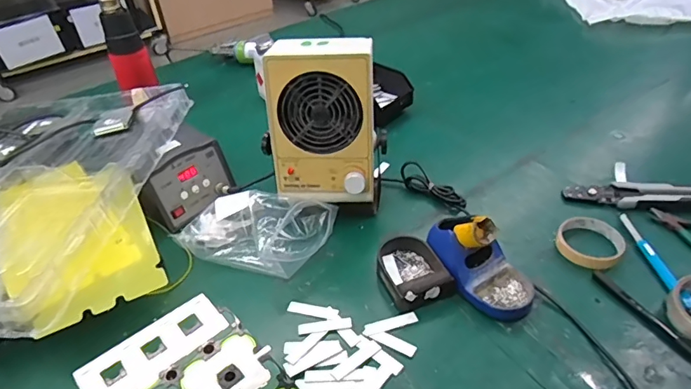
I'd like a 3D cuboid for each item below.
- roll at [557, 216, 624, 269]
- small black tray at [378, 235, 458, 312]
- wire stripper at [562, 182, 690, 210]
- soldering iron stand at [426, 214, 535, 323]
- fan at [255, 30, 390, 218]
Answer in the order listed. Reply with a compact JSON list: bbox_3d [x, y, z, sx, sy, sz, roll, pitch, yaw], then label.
[{"bbox_3d":[0.338,0.065,0.657,0.084,0.018,0.089,-3,40,2],"label":"roll"},{"bbox_3d":[0.086,0.100,0.624,0.077,0.032,0.112,-18,41,-16],"label":"small black tray"},{"bbox_3d":[0.443,0.000,0.727,0.194,0.024,0.062,3,40,9],"label":"wire stripper"},{"bbox_3d":[0.167,0.080,0.598,0.152,0.084,0.080,28,49,33],"label":"soldering iron stand"},{"bbox_3d":[-0.030,-0.086,0.680,0.157,0.243,0.117,-4,39,0],"label":"fan"}]

